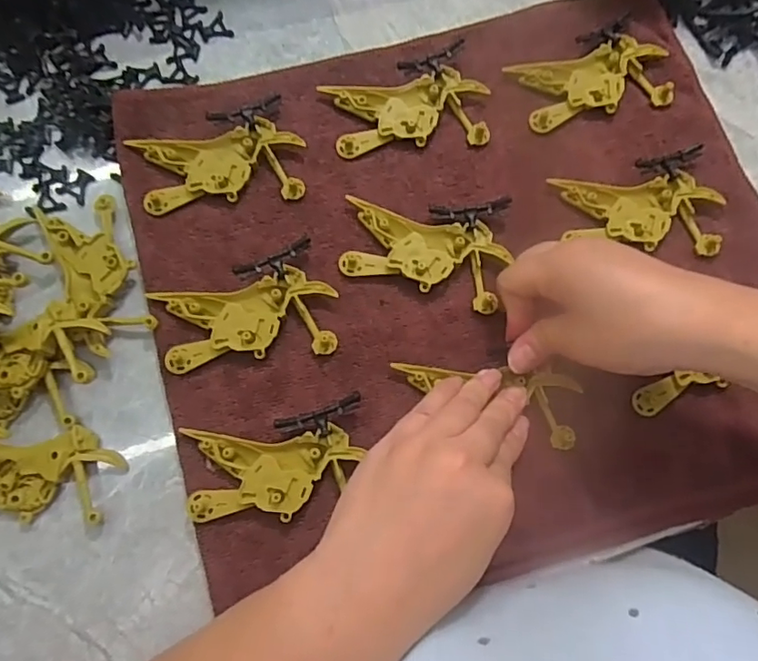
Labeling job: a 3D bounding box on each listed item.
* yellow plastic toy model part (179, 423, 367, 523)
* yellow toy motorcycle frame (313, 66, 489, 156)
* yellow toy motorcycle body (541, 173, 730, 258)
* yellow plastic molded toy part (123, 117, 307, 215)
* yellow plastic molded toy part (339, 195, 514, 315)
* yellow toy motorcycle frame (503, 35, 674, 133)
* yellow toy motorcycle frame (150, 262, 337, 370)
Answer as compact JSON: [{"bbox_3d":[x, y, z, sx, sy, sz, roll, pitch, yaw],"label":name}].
[{"bbox_3d":[-0.061,0.079,0.306,0.097,0.010,0.046,-2,76,-1],"label":"yellow plastic toy model part"},{"bbox_3d":[0.019,-0.142,0.359,0.100,0.011,0.050,-6,76,-2],"label":"yellow toy motorcycle frame"},{"bbox_3d":[0.162,-0.075,0.348,0.101,0.011,0.048,3,76,0],"label":"yellow toy motorcycle body"},{"bbox_3d":[-0.098,-0.102,0.345,0.098,0.012,0.049,-7,76,-3],"label":"yellow plastic molded toy part"},{"bbox_3d":[0.027,-0.047,0.338,0.098,0.008,0.050,17,76,3],"label":"yellow plastic molded toy part"},{"bbox_3d":[0.142,-0.164,0.367,0.101,0.012,0.048,-14,77,-4],"label":"yellow toy motorcycle frame"},{"bbox_3d":[-0.076,-0.006,0.325,0.097,0.011,0.050,-8,76,-3],"label":"yellow toy motorcycle frame"}]

